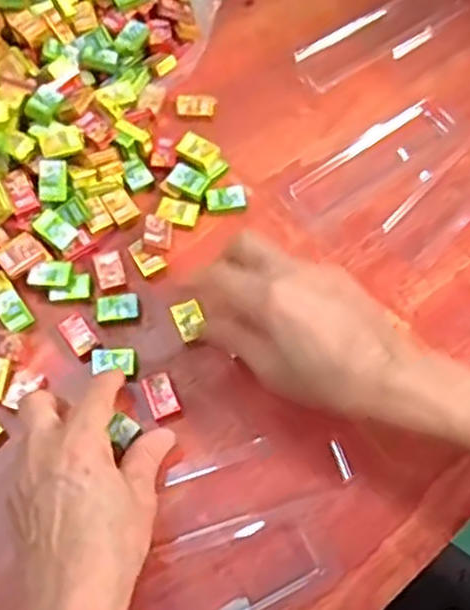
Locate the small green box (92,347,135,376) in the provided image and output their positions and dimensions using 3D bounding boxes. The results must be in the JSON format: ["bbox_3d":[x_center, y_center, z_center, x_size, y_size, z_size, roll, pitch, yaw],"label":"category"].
[{"bbox_3d":[-0.072,0.033,0.440,0.024,0.004,0.016,-3,65,-1],"label":"small green box"}]

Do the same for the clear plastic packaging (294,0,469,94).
[{"bbox_3d":[0.105,-0.195,0.536,0.130,0.012,0.044,-30,68,-13],"label":"clear plastic packaging"}]

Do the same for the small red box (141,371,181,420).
[{"bbox_3d":[-0.043,0.052,0.432,0.017,0.004,0.026,-20,67,-9],"label":"small red box"}]

